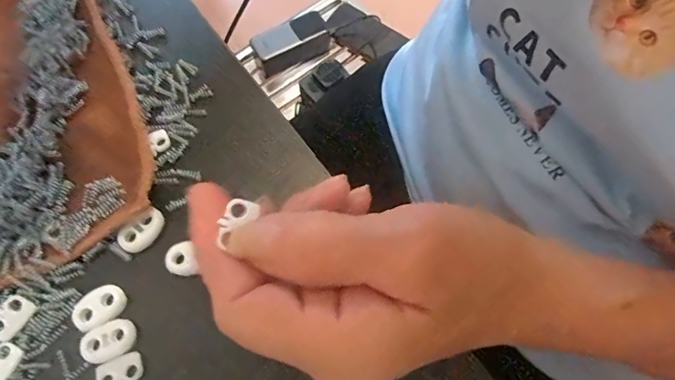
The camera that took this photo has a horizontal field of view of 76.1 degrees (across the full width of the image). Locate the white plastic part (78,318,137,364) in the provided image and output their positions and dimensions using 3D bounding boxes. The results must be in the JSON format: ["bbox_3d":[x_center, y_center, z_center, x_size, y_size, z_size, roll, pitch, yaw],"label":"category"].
[{"bbox_3d":[-0.098,0.065,0.185,0.024,0.004,0.015,-25,72,-10],"label":"white plastic part"}]

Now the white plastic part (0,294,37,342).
[{"bbox_3d":[-0.142,0.055,0.185,0.012,0.004,0.018,30,72,10],"label":"white plastic part"}]

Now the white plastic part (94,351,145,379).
[{"bbox_3d":[-0.092,0.077,0.182,0.020,0.004,0.013,-21,71,-9],"label":"white plastic part"}]

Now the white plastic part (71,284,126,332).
[{"bbox_3d":[-0.105,0.051,0.189,0.023,0.004,0.015,-34,74,-13],"label":"white plastic part"}]

